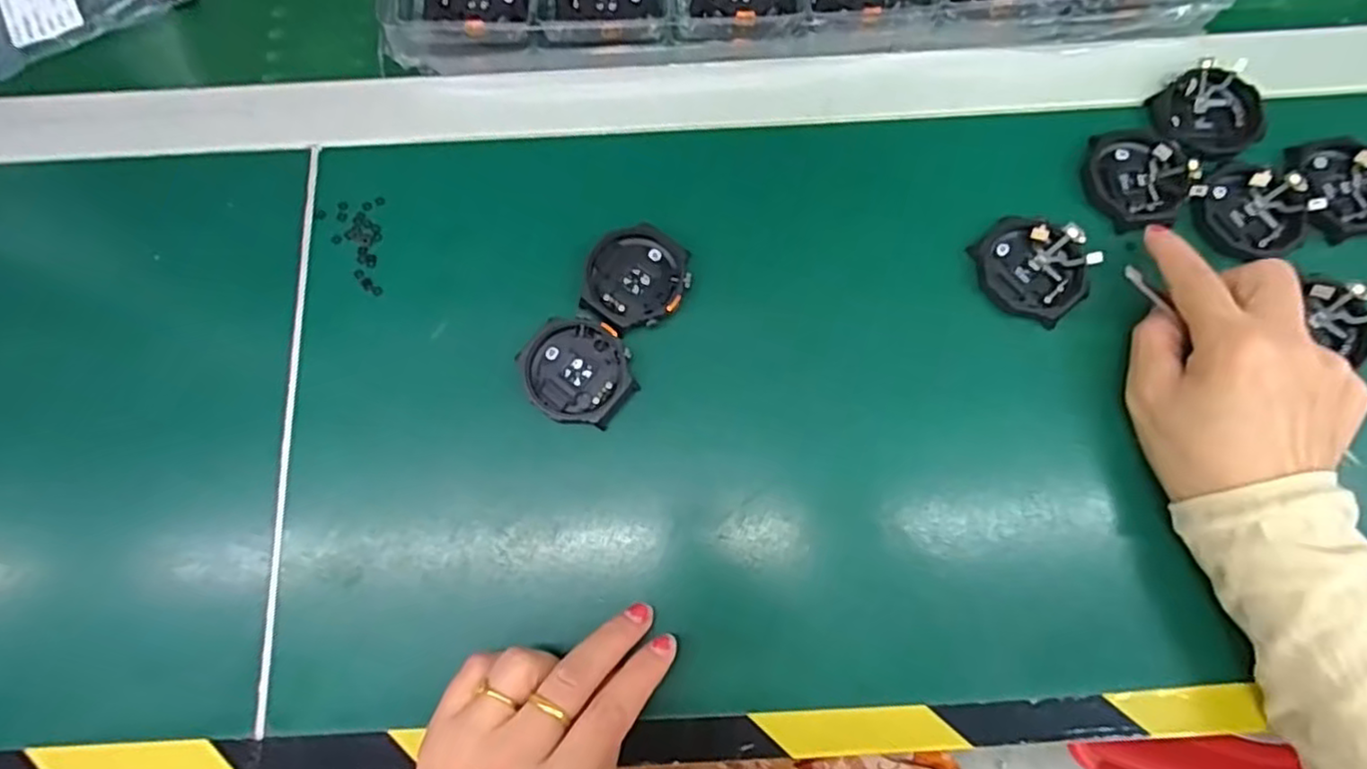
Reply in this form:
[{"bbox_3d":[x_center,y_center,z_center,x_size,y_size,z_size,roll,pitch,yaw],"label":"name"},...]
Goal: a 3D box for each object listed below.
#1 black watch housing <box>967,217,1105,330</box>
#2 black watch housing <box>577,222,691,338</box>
[{"bbox_3d":[0.170,-0.057,0.326,0.053,0.011,0.048,20,76,6],"label":"black watch housing"},{"bbox_3d":[-0.024,-0.051,0.332,0.049,0.018,0.053,37,78,10],"label":"black watch housing"}]

